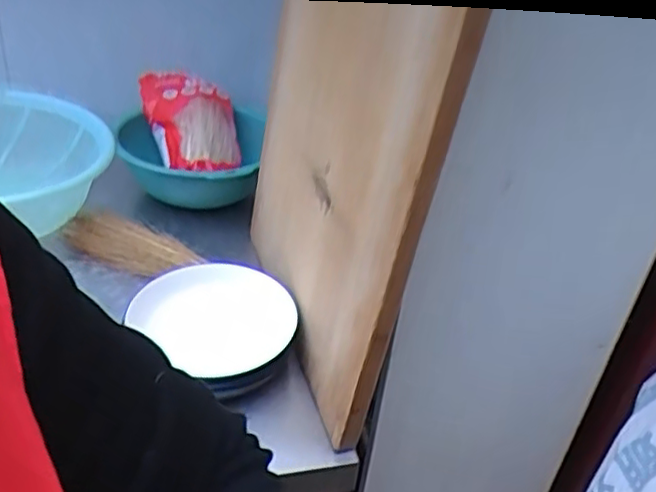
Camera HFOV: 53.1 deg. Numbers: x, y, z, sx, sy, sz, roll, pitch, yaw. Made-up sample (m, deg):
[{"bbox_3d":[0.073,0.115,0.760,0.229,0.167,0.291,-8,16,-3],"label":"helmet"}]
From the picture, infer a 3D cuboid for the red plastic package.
[{"bbox_3d":[-0.233,-0.215,1.146,0.152,0.086,0.311,-6,35,-18],"label":"red plastic package"}]

